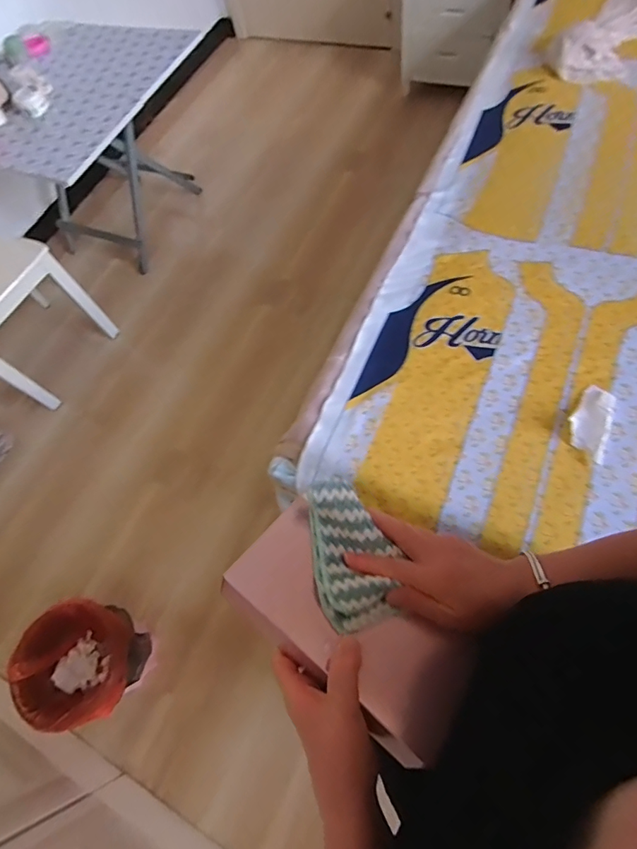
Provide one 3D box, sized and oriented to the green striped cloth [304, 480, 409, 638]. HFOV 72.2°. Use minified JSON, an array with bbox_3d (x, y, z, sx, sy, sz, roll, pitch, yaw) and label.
[{"bbox_3d":[0.028,0.102,0.356,0.065,0.023,0.114,-11,66,-2],"label":"green striped cloth"}]

